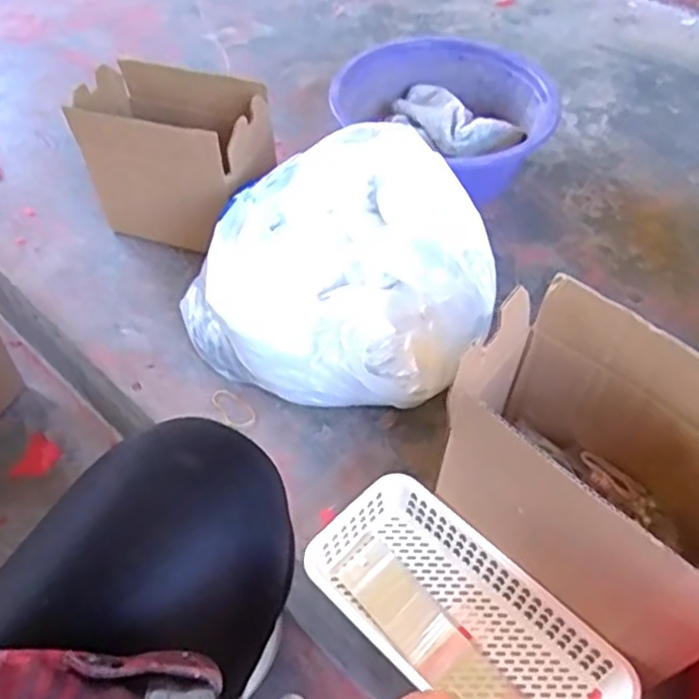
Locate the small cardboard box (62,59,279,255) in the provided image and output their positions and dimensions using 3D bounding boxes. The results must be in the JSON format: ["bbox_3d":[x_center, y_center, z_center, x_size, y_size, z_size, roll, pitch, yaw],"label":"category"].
[{"bbox_3d":[-0.200,-0.211,0.842,0.220,0.190,0.129,15,54,10],"label":"small cardboard box"}]

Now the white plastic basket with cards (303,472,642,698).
[{"bbox_3d":[0.098,0.228,0.591,0.267,0.046,0.123,36,60,24],"label":"white plastic basket with cards"}]

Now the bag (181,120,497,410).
[{"bbox_3d":[-0.007,-0.076,0.739,0.292,0.186,0.263,28,57,19],"label":"bag"}]

